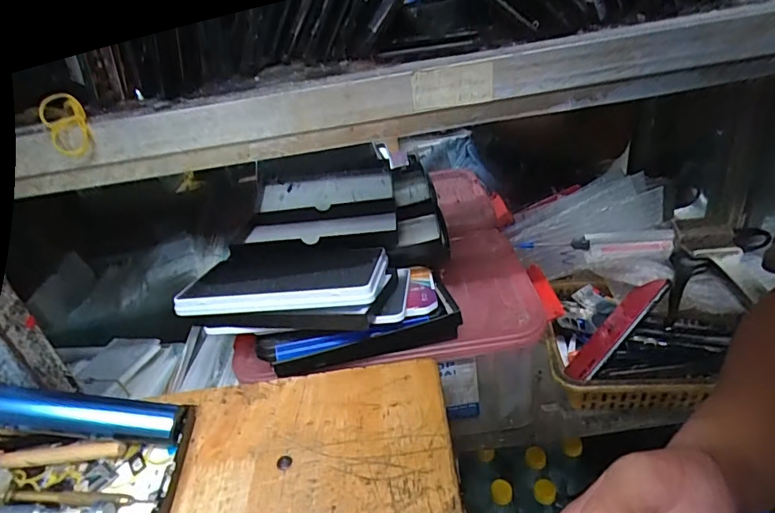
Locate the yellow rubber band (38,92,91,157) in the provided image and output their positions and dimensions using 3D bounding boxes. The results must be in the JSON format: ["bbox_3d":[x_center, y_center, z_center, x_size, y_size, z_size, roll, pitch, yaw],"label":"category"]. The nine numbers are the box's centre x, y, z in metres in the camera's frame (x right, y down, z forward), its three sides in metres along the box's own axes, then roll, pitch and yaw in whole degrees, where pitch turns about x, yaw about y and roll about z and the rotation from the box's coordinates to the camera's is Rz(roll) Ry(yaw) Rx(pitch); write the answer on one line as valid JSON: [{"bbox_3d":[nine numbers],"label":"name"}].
[{"bbox_3d":[-0.193,-0.079,0.292,0.024,0.036,0.005,-2,30,4],"label":"yellow rubber band"}]

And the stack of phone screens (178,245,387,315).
[{"bbox_3d":[-0.095,0.022,0.462,0.182,0.032,0.094,-1,30,7],"label":"stack of phone screens"}]

